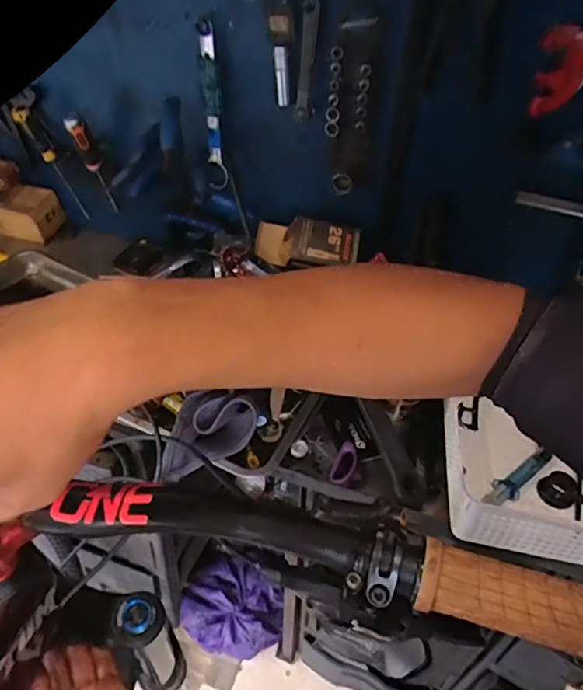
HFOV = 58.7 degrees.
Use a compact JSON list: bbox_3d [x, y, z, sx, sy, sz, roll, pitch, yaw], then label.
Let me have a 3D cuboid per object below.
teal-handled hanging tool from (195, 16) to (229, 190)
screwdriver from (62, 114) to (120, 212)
[{"bbox_3d":[-0.126,-0.377,0.843,0.035,0.257,0.030,-2,44,-4],"label":"teal-handled hanging tool"},{"bbox_3d":[-0.366,-0.330,0.967,0.037,0.225,0.025,4,67,1],"label":"screwdriver"}]

